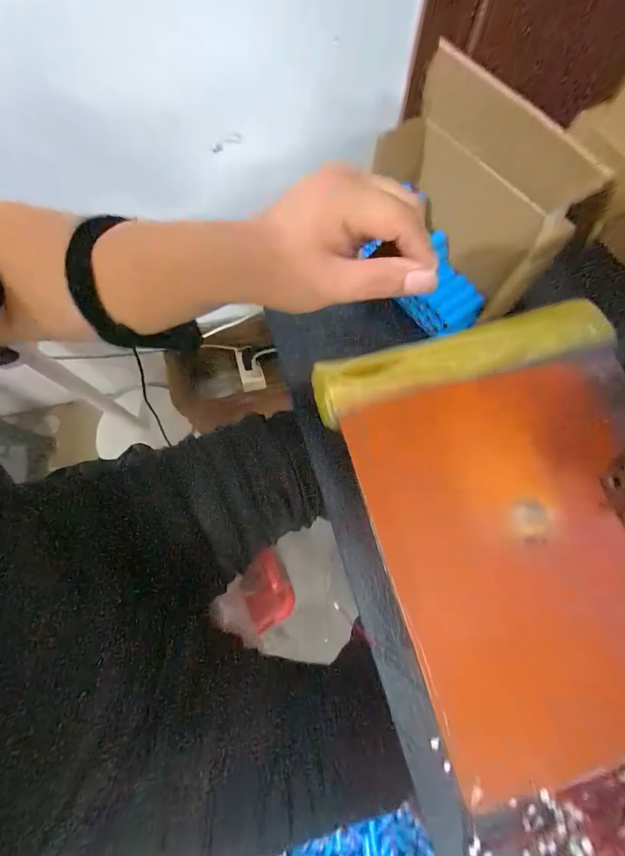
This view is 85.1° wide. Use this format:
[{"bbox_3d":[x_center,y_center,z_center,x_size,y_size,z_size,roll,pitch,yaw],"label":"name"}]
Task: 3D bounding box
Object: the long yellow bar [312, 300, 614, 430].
[{"bbox_3d":[0.104,-0.050,0.250,0.209,0.034,0.044,-14,71,-4],"label":"long yellow bar"}]

